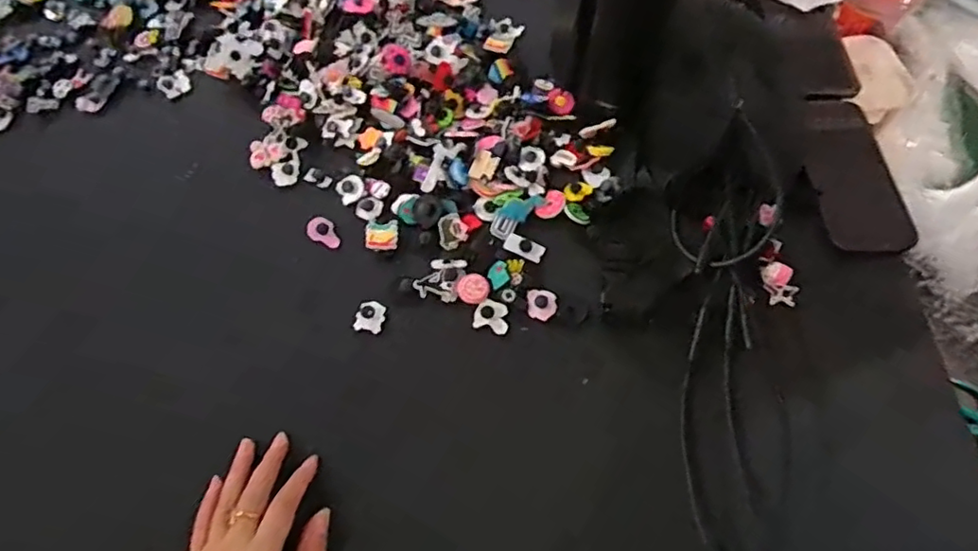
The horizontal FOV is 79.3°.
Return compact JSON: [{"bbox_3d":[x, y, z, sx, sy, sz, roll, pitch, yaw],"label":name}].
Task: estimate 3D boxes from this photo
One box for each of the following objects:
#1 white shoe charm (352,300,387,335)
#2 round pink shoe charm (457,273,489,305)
[{"bbox_3d":[-0.100,0.034,0.497,0.024,0.006,0.028,9,64,5],"label":"white shoe charm"},{"bbox_3d":[-0.013,0.011,0.503,0.027,0.004,0.027,0,64,0],"label":"round pink shoe charm"}]

